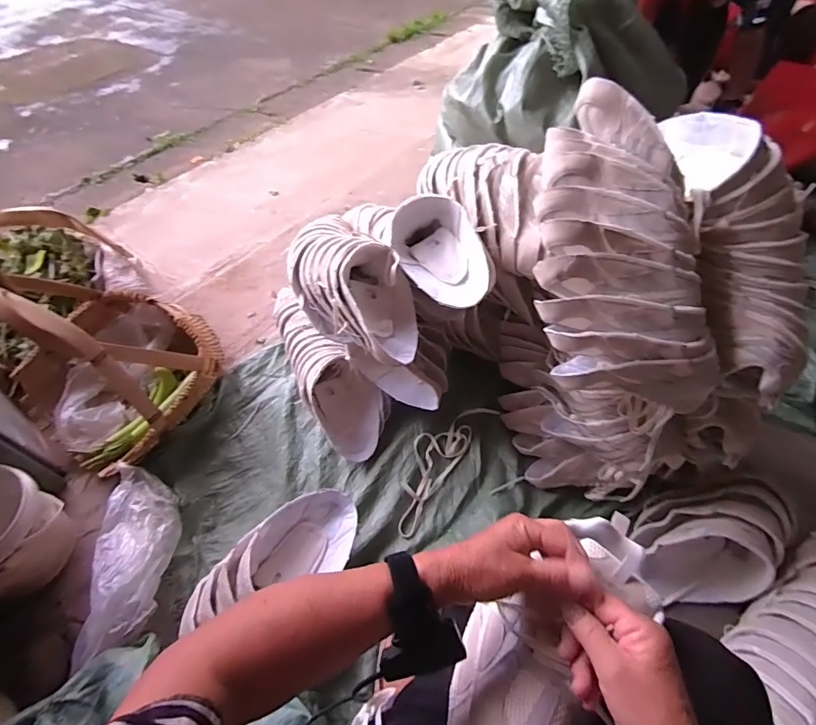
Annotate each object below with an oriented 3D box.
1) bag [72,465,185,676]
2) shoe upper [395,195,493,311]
[{"bbox_3d":[-0.491,0.324,0.764,0.124,0.094,0.328,-16,53,-8],"label":"bag"},{"bbox_3d":[0.059,-0.196,0.754,0.148,0.080,0.214,-14,53,-6],"label":"shoe upper"}]

